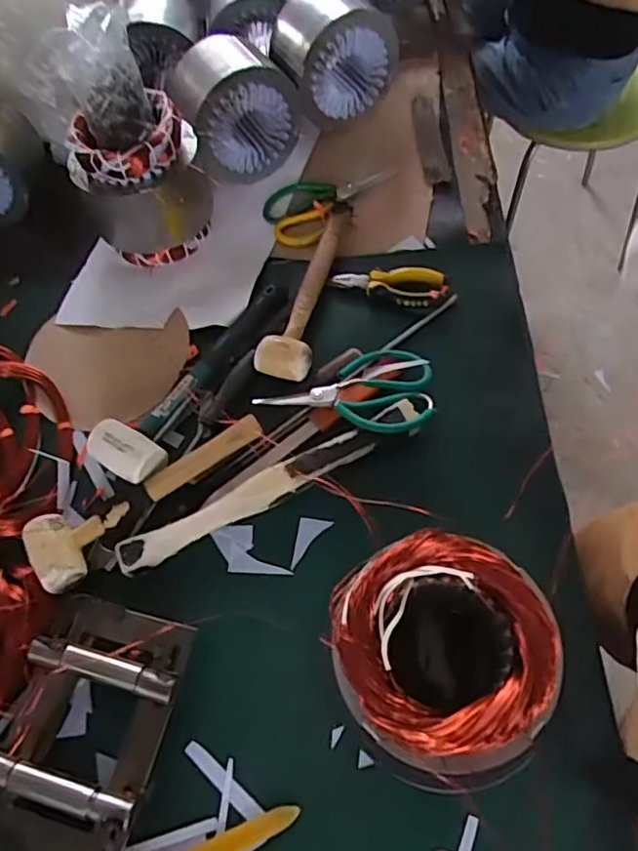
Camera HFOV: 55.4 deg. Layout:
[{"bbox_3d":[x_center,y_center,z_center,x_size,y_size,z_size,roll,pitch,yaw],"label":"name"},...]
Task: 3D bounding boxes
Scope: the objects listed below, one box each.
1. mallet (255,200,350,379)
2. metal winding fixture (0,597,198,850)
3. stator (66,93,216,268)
[{"bbox_3d":[-0.005,-0.171,0.734,0.058,0.053,0.277,13,65,11],"label":"mallet"},{"bbox_3d":[-0.200,0.259,0.525,0.143,0.049,0.200,12,65,11],"label":"metal winding fixture"},{"bbox_3d":[-0.212,-0.291,0.749,0.148,0.156,0.119,-19,63,-4],"label":"stator"}]

